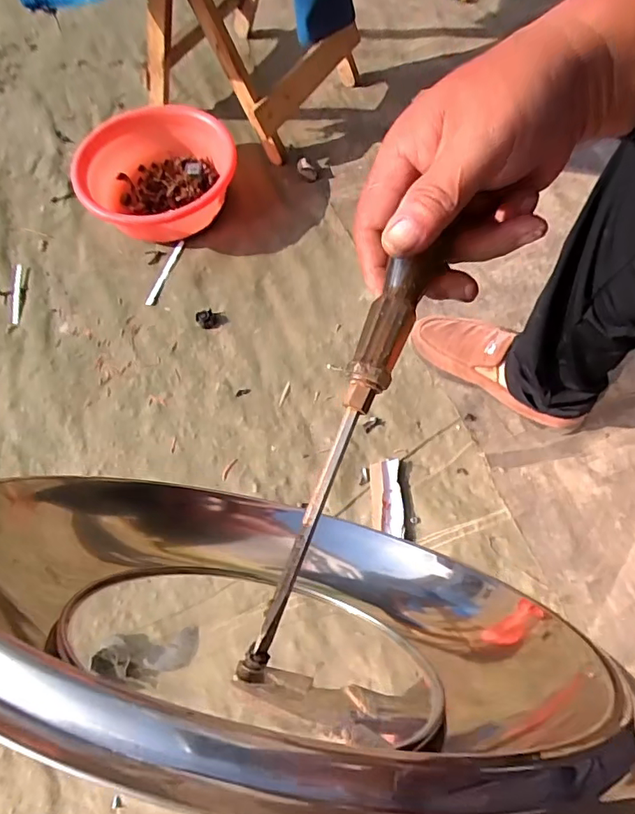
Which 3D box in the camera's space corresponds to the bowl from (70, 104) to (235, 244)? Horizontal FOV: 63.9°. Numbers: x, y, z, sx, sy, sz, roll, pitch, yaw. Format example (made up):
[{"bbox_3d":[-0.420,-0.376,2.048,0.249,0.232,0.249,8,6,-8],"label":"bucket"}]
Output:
[{"bbox_3d":[-0.266,-0.371,0.842,0.232,0.114,0.226,-1,67,3],"label":"bowl"}]

